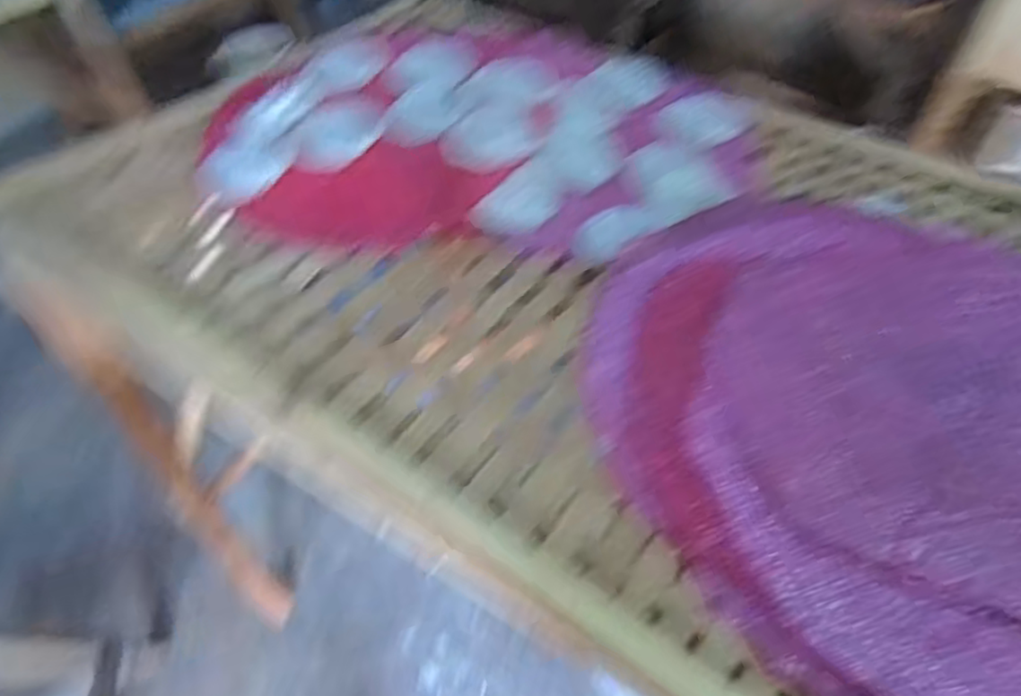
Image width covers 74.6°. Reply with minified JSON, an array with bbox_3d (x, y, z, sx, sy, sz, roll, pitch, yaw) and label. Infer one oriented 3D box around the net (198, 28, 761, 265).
[{"bbox_3d":[-0.018,-0.221,0.676,0.537,0.043,0.330,0,51,-2],"label":"net"}]

